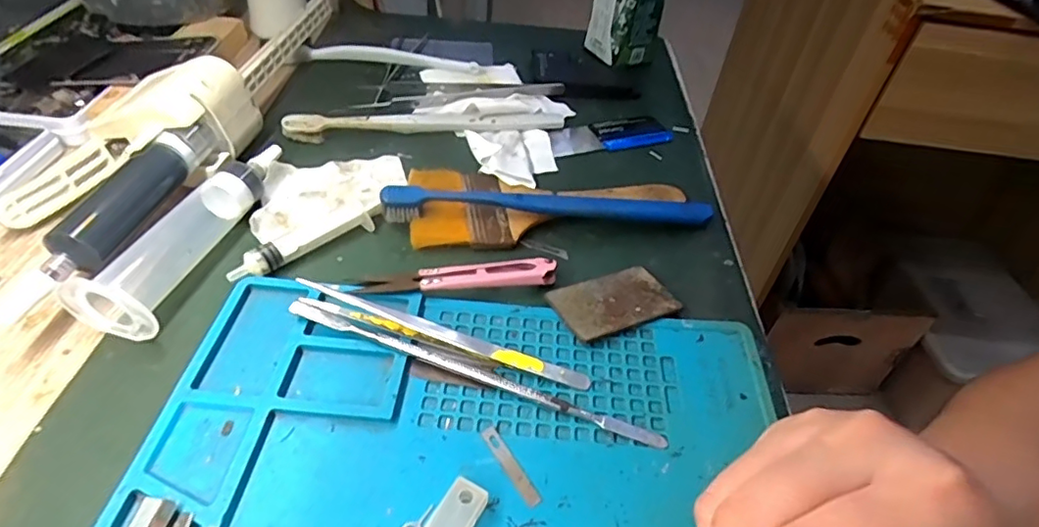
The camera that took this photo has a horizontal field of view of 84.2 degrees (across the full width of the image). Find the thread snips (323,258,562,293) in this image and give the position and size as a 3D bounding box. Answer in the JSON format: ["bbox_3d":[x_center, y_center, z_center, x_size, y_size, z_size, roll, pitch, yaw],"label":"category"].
[{"bbox_3d":[-0.035,0.007,0.285,0.107,0.009,0.019,-2,45,-9],"label":"thread snips"}]

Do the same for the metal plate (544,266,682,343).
[{"bbox_3d":[0.047,0.019,0.285,0.059,0.006,0.035,-16,49,-22],"label":"metal plate"}]

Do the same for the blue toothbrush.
[{"bbox_3d":[0.018,-0.030,0.322,0.183,0.020,0.013,1,45,-7],"label":"blue toothbrush"}]

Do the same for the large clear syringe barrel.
[{"bbox_3d":[-0.162,-0.024,0.288,0.038,0.027,0.132,12,44,5],"label":"large clear syringe barrel"}]

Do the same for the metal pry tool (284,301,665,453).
[{"bbox_3d":[-0.022,0.046,0.247,0.169,0.007,0.007,17,45,10],"label":"metal pry tool"}]

